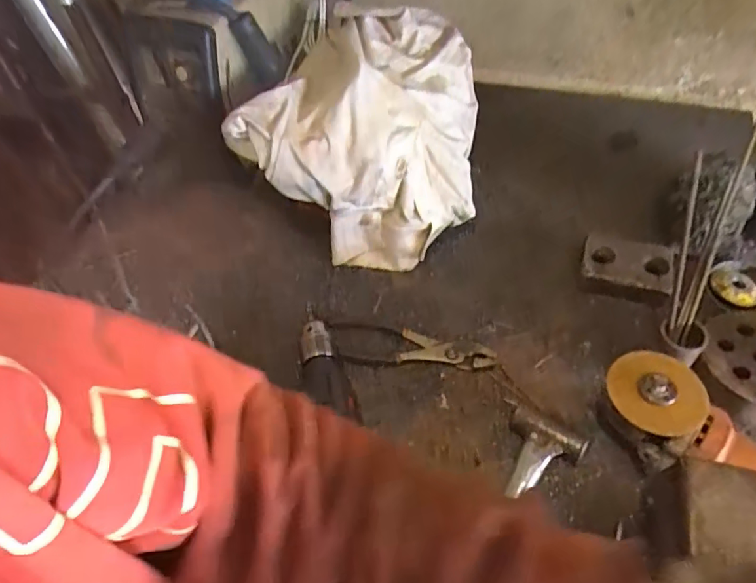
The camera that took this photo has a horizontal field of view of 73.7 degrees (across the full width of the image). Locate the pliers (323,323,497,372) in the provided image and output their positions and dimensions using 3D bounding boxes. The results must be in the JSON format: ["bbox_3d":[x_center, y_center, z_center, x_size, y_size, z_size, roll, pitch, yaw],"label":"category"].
[{"bbox_3d":[0.035,0.062,0.585,0.194,0.013,0.061,6,52,9],"label":"pliers"}]

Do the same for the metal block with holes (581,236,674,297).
[{"bbox_3d":[0.298,-0.028,0.607,0.100,0.028,0.064,12,54,14],"label":"metal block with holes"}]

